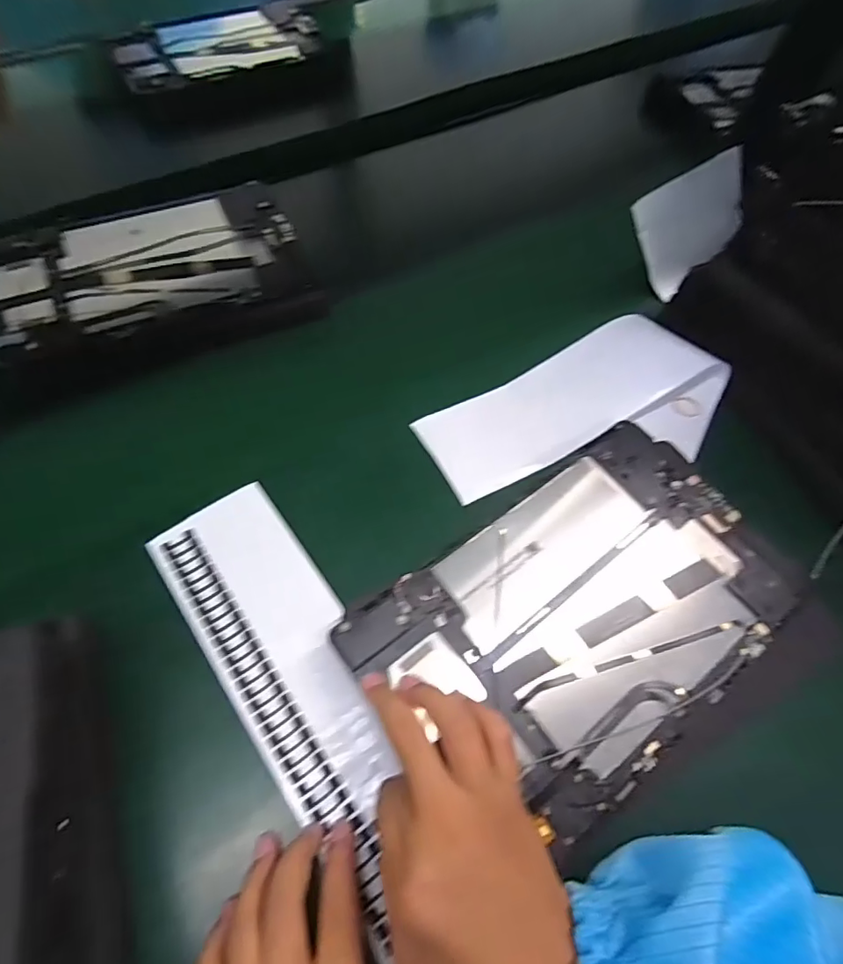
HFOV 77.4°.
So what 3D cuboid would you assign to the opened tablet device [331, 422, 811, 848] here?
[{"bbox_3d":[0.093,0.070,0.295,0.232,0.009,0.143,-33,70,-18],"label":"opened tablet device"}]

